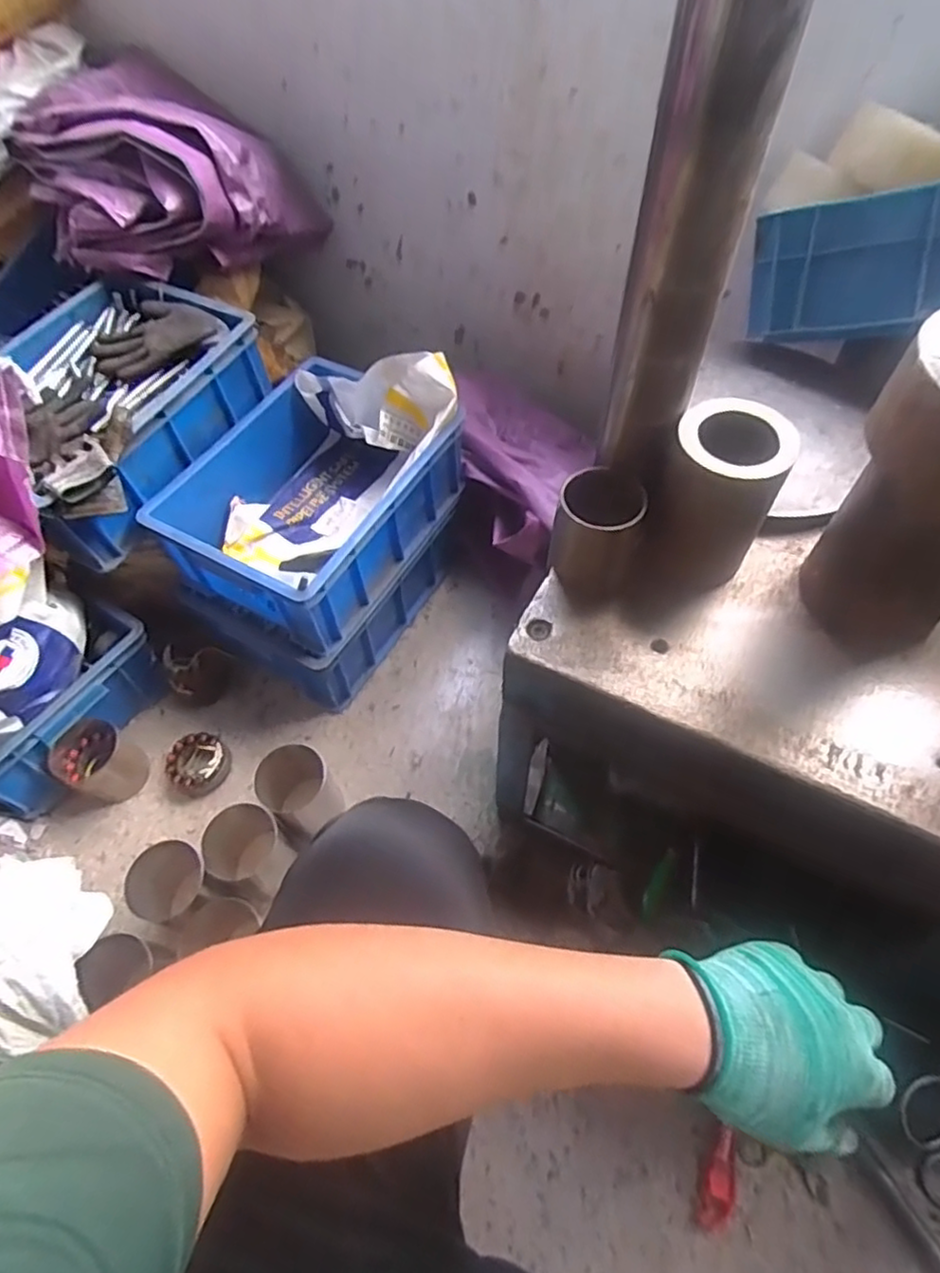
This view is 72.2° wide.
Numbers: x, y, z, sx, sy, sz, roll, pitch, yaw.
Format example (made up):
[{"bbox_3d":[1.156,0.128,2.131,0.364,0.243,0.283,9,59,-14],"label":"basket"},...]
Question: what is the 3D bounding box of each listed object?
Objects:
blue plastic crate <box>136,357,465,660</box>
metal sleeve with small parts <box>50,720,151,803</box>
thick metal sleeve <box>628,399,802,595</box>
[{"bbox_3d":[-0.227,-0.208,0.974,0.298,0.154,0.390,26,62,17],"label":"blue plastic crate"},{"bbox_3d":[-0.543,0.188,0.953,0.089,0.092,0.095,-1,57,1],"label":"metal sleeve with small parts"},{"bbox_3d":[0.199,-0.104,0.538,0.087,0.144,0.097,21,60,14],"label":"thick metal sleeve"}]

